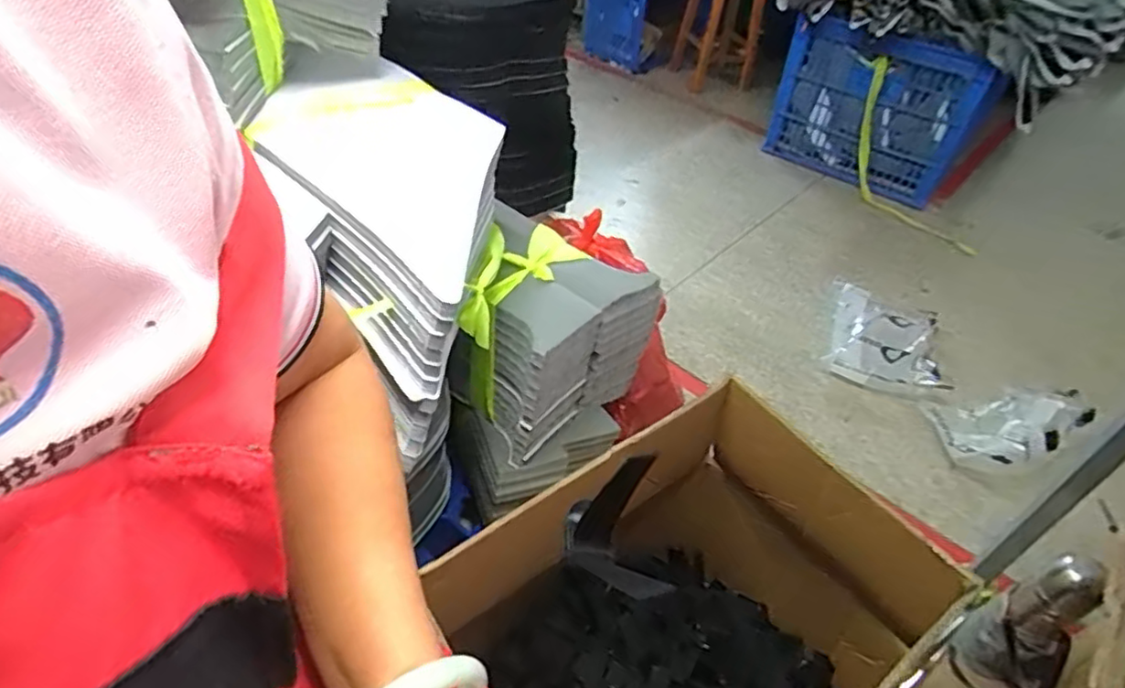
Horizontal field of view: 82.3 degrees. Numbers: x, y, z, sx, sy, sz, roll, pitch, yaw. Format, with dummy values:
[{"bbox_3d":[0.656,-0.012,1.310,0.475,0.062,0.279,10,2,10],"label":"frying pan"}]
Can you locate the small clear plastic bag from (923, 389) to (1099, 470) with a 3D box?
[{"bbox_3d":[0.955,0.158,1.387,0.340,0.117,0.223,-19,49,-24],"label":"small clear plastic bag"}]

